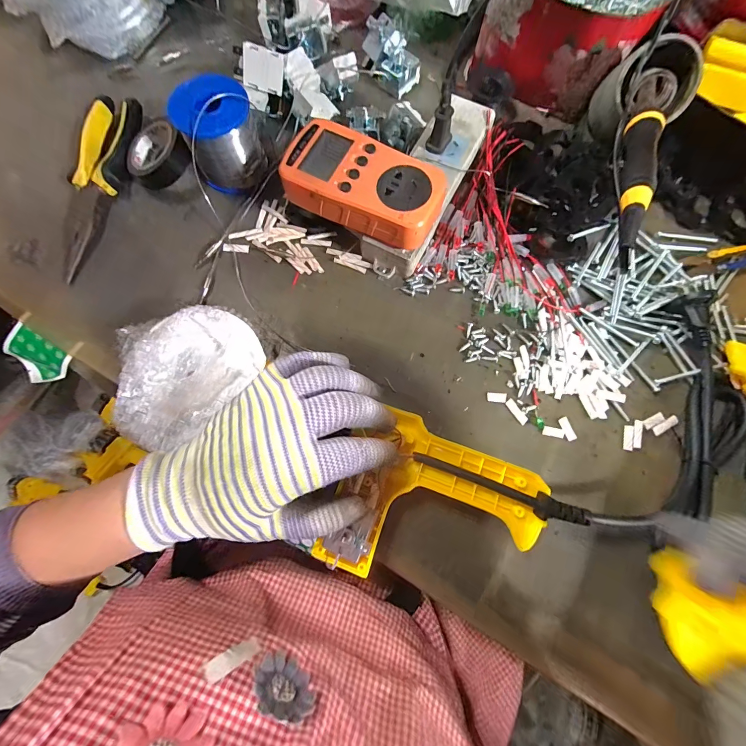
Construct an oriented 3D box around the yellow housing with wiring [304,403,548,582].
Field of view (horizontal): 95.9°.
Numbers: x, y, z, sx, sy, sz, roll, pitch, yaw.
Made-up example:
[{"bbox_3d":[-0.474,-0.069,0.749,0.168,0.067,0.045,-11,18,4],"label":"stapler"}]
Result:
[{"bbox_3d":[0.045,0.104,0.244,0.130,0.028,0.117,27,80,4],"label":"yellow housing with wiring"}]

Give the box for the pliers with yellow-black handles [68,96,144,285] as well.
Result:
[{"bbox_3d":[-0.262,-0.182,0.321,0.044,0.021,0.190,5,77,0],"label":"pliers with yellow-black handles"}]

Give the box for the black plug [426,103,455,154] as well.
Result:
[{"bbox_3d":[0.061,-0.216,0.294,0.017,0.037,0.021,30,79,6],"label":"black plug"}]

